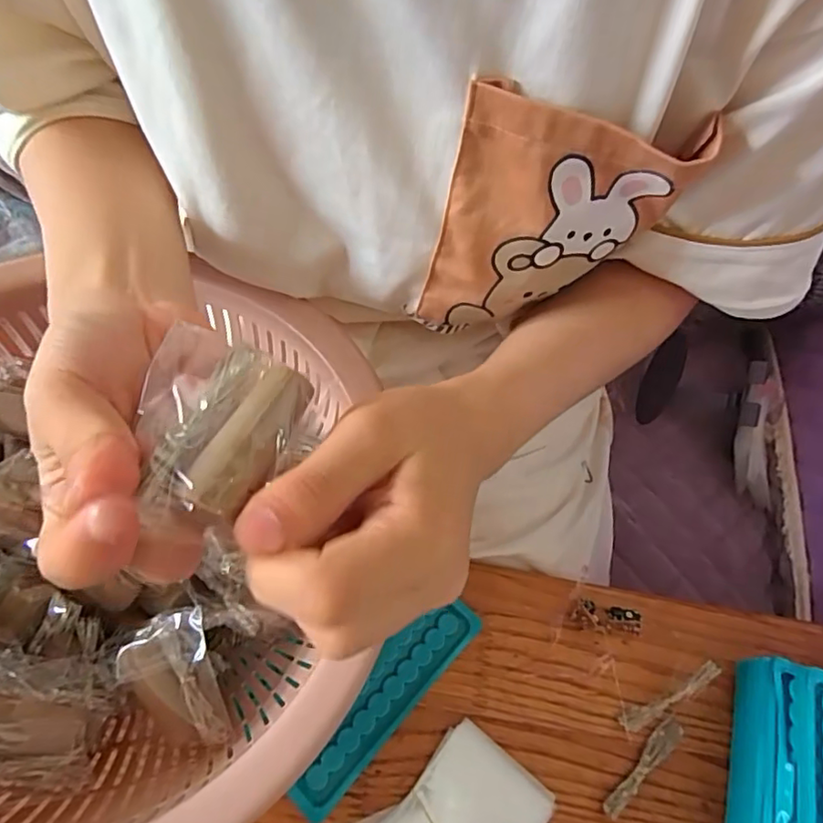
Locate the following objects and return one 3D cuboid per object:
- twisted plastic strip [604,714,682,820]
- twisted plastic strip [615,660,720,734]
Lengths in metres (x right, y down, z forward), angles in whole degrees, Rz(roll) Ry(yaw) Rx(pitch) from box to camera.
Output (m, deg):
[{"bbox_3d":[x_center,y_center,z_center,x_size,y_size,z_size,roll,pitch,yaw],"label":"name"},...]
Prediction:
[{"bbox_3d":[0.126,0.194,0.320,0.063,0.010,0.012,-39,72,-20],"label":"twisted plastic strip"},{"bbox_3d":[0.143,0.159,0.322,0.061,0.008,0.011,-39,69,12],"label":"twisted plastic strip"}]

